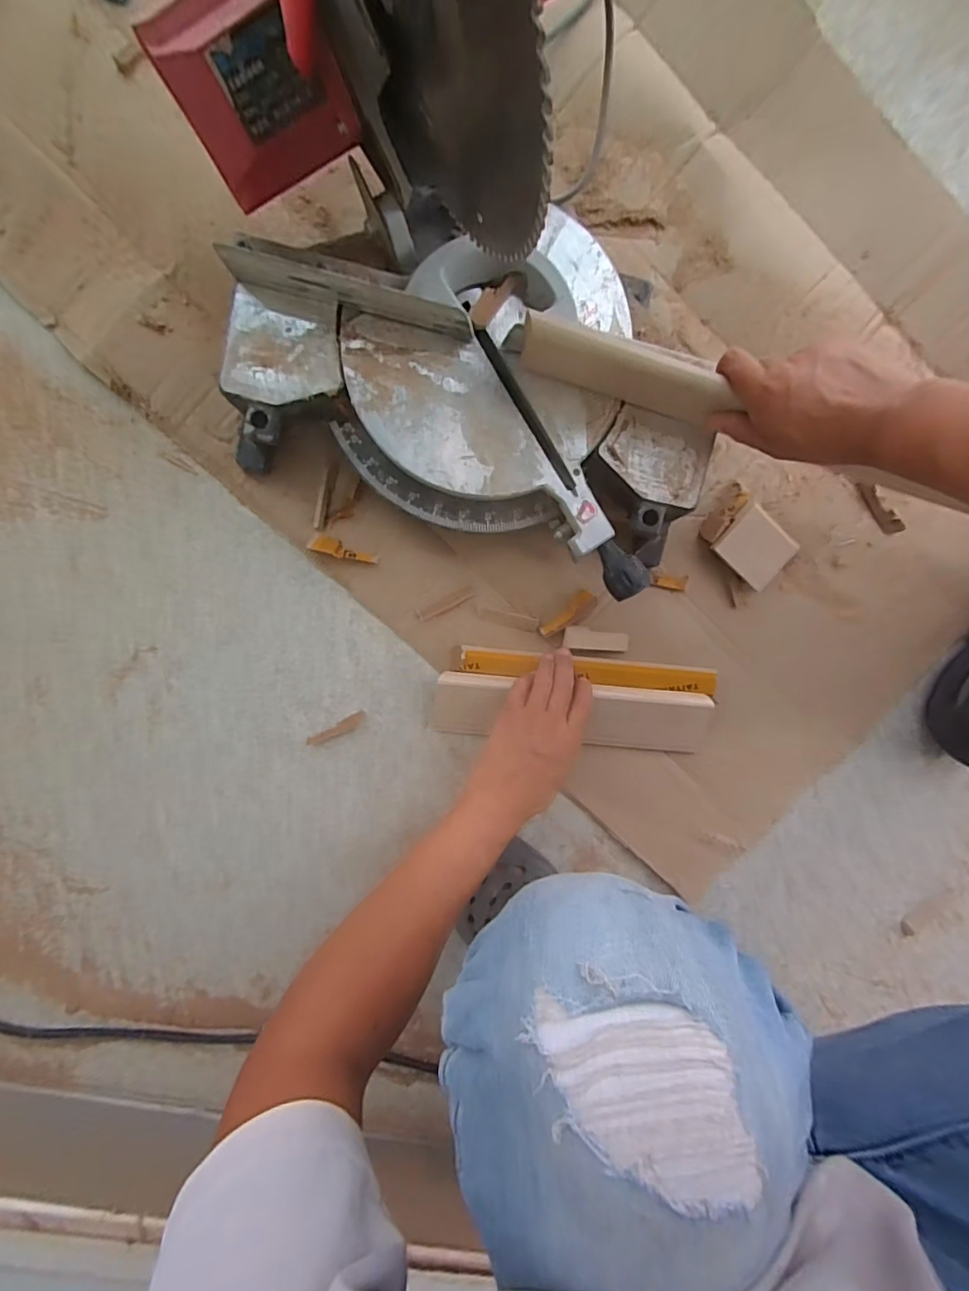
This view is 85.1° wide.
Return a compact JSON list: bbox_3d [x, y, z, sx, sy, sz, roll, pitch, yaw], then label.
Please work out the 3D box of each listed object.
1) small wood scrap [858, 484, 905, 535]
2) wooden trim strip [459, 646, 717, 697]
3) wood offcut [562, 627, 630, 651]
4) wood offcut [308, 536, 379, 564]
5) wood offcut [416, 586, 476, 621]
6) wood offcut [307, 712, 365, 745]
[{"bbox_3d":[0.433,-0.150,0.576,0.018,0.012,0.066,-34,98,2],"label":"small wood scrap"},{"bbox_3d":[0.113,0.027,0.573,0.278,0.014,0.028,5,98,-3],"label":"wooden trim strip"},{"bbox_3d":[0.123,-0.006,0.580,0.071,0.004,0.023,5,98,-3],"label":"wood offcut"},{"bbox_3d":[-0.148,-0.100,0.557,0.070,0.014,0.017,18,97,-5],"label":"wood offcut"},{"bbox_3d":[-0.042,-0.046,0.576,0.067,0.004,0.014,-24,99,1],"label":"wood offcut"},{"bbox_3d":[-0.165,0.095,0.593,0.069,0.008,0.014,-26,99,1],"label":"wood offcut"}]

